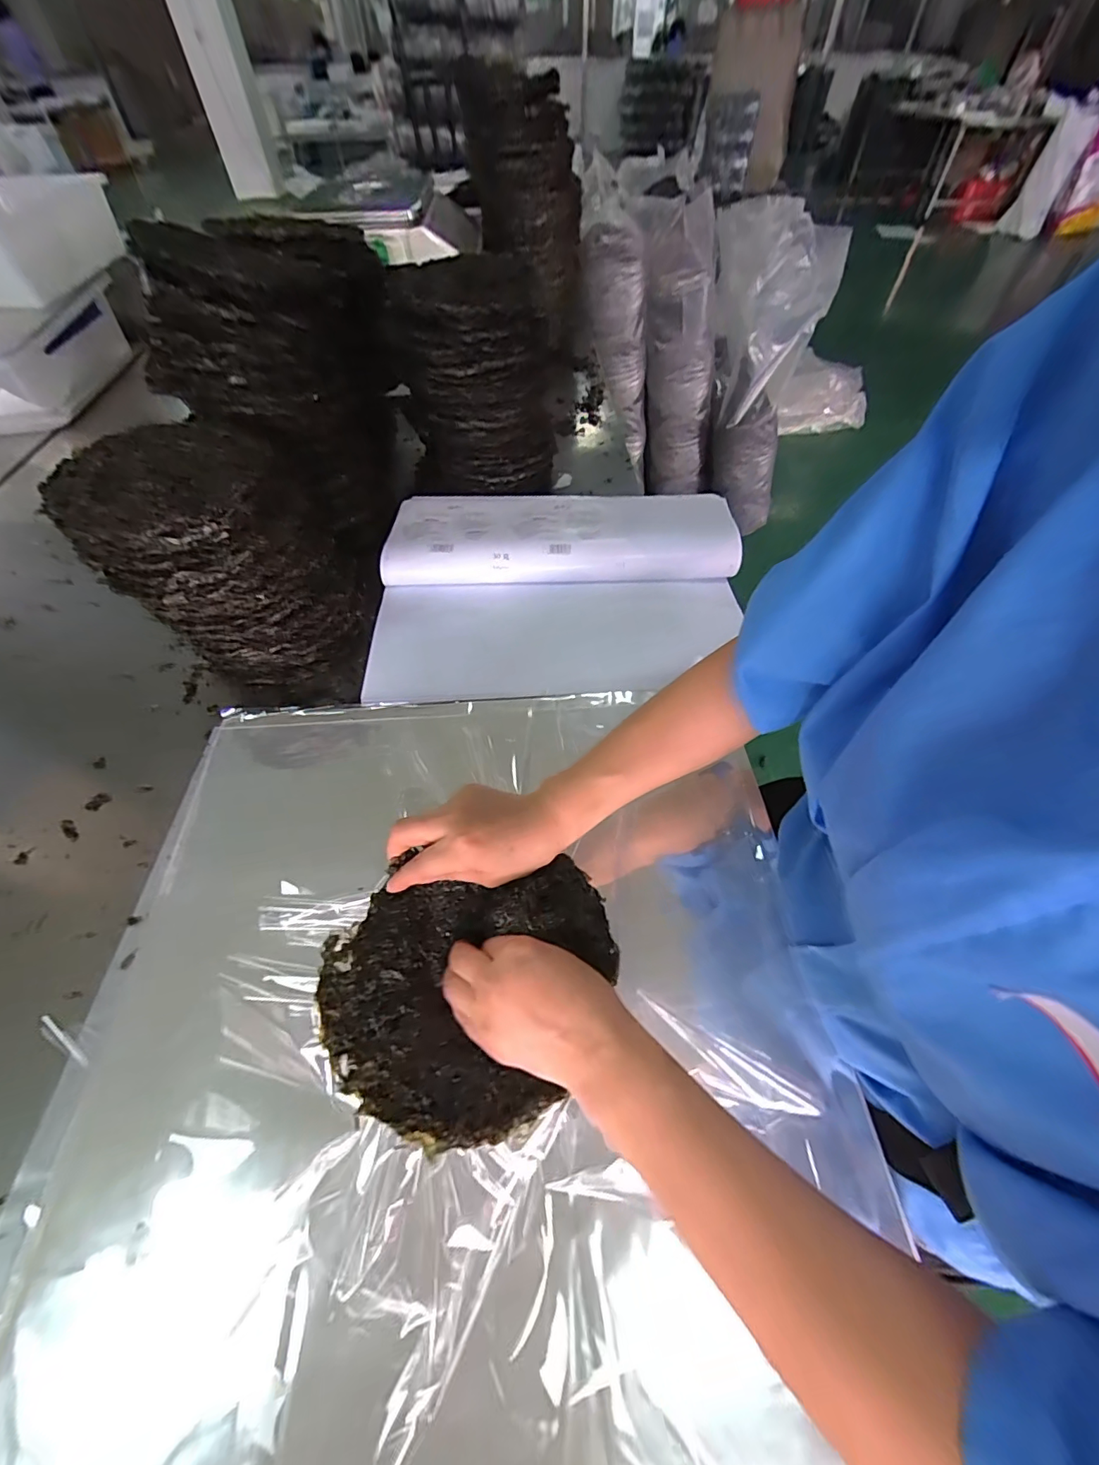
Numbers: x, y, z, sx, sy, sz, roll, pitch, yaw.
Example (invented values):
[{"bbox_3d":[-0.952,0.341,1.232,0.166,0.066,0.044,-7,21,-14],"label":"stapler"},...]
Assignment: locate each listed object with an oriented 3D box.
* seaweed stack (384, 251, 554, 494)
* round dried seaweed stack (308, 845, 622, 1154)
[{"bbox_3d":[-0.113,-0.530,0.753,0.217,0.228,0.195,-9,54,-6],"label":"seaweed stack"},{"bbox_3d":[-0.050,0.171,0.340,0.186,0.042,0.165,-2,57,1],"label":"round dried seaweed stack"}]

